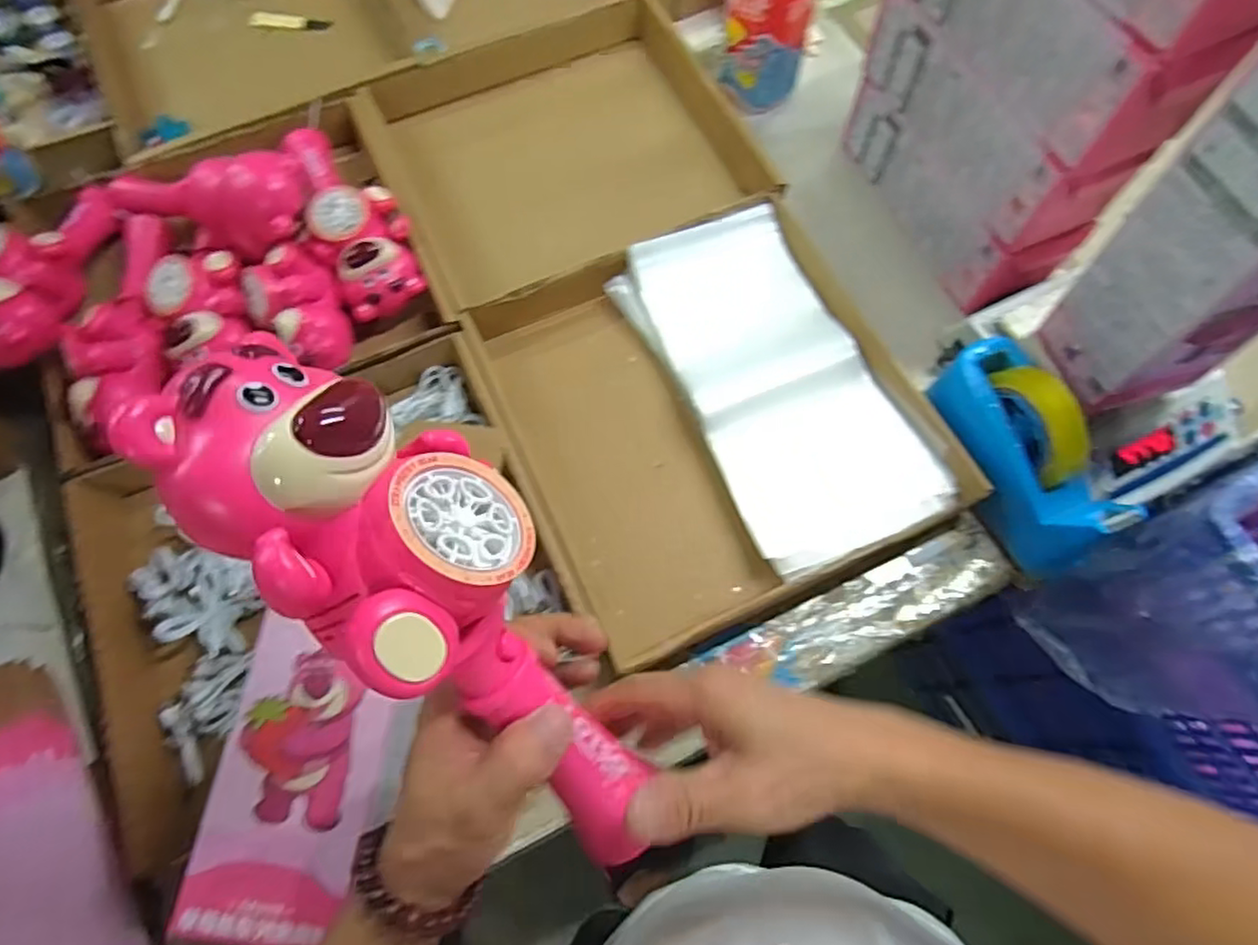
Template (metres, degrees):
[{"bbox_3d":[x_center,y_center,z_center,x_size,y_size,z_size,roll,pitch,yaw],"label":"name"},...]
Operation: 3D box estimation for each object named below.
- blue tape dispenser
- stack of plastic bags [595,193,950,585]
[{"bbox_3d":[0.352,-0.018,0.581,0.075,0.115,0.206,-20,71,-8],"label":"blue tape dispenser"},{"bbox_3d":[0.143,-0.091,0.658,0.190,0.042,0.372,-24,71,-9],"label":"stack of plastic bags"}]

